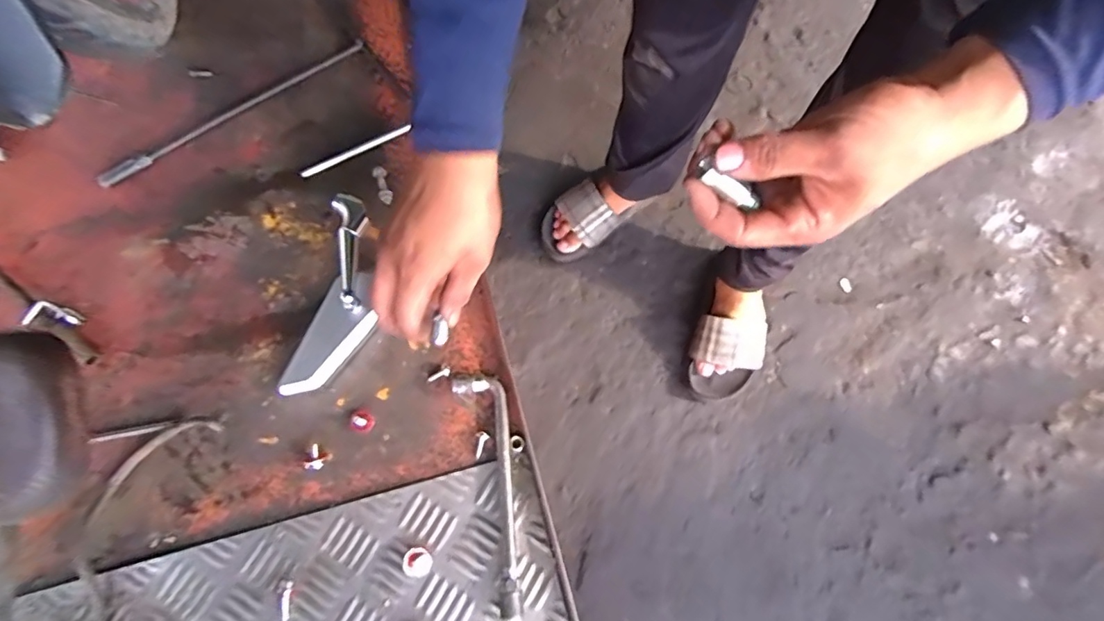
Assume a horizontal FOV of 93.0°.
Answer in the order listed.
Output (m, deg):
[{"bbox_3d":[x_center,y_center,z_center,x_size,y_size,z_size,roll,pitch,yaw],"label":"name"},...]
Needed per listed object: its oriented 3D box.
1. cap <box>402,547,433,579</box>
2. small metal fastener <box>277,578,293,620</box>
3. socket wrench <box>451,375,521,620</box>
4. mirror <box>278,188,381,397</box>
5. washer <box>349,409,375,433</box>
[{"bbox_3d":[-0.100,0.189,0.392,0.020,0.014,0.021,0,71,0],"label":"cap"},{"bbox_3d":[-0.197,0.214,0.387,0.007,0.007,0.030,-1,87,0],"label":"small metal fastener"},{"bbox_3d":[-0.041,0.134,0.405,0.038,0.018,0.178,-14,71,-4],"label":"socket wrench"},{"bbox_3d":[-0.178,-0.013,0.454,0.063,0.034,0.180,10,71,4],"label":"mirror"},{"bbox_3d":[-0.155,0.091,0.428,0.018,0.009,0.017,0,71,0],"label":"washer"}]

